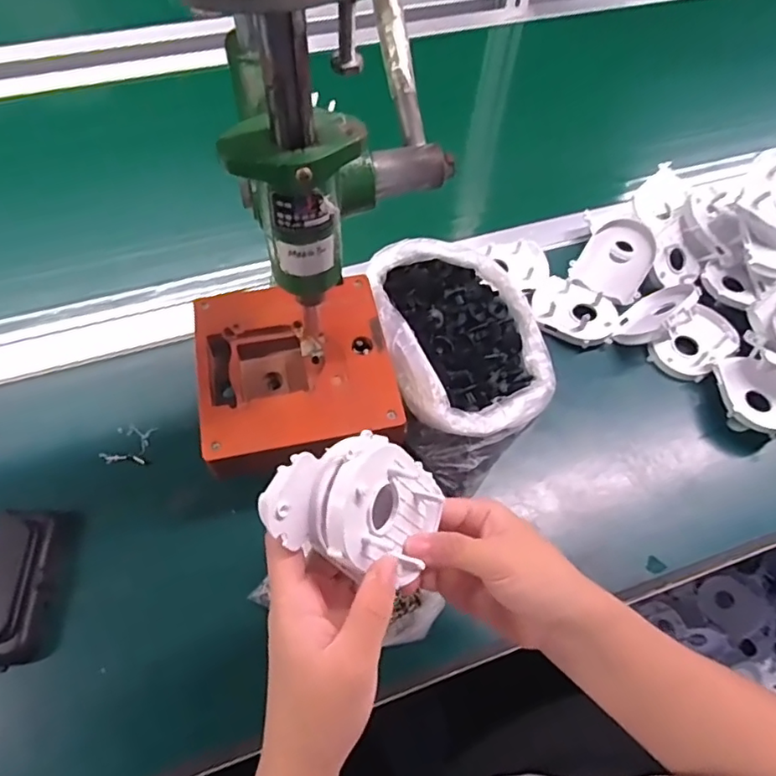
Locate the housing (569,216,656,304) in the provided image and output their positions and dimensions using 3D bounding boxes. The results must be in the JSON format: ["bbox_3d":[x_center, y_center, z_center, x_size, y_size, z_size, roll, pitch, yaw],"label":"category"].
[{"bbox_3d":[0.236,-0.132,0.583,0.067,0.019,0.079,36,97,14],"label":"housing"}]

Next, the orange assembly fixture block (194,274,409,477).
[{"bbox_3d":[-0.075,-0.014,0.464,0.154,0.038,0.154,-9,61,-8],"label":"orange assembly fixture block"}]

